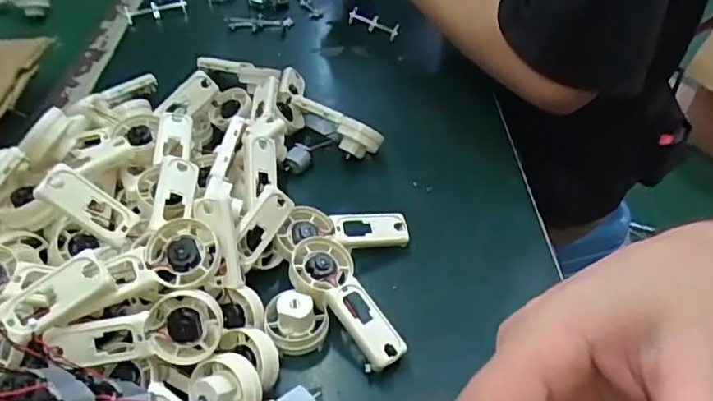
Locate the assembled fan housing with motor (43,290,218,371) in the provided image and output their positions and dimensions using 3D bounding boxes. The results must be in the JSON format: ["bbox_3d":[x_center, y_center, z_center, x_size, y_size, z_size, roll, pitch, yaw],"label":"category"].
[{"bbox_3d":[-0.120,0.074,0.319,0.089,0.038,0.018,-11,9,-8],"label":"assembled fan housing with motor"}]

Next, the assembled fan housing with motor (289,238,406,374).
[{"bbox_3d":[-0.006,0.062,0.363,0.042,0.021,0.094,-27,62,-24],"label":"assembled fan housing with motor"}]

